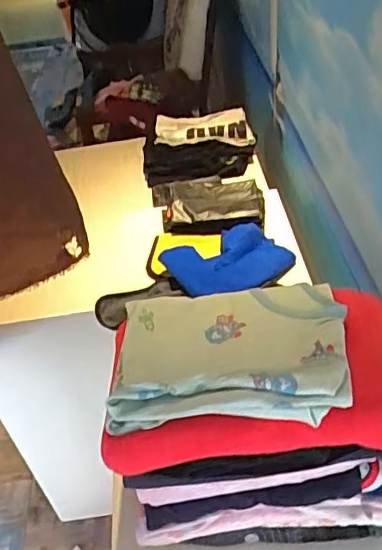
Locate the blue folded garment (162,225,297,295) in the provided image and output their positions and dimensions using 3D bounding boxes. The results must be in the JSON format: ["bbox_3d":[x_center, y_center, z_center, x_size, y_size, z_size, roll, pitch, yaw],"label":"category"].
[{"bbox_3d":[0.052,-0.026,0.828,0.195,0.070,0.091,-3,41,5],"label":"blue folded garment"}]

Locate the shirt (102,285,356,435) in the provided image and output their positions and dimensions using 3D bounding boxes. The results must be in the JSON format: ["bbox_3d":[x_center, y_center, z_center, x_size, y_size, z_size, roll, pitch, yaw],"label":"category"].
[{"bbox_3d":[0.031,0.062,0.500,0.205,0.046,0.162,1,41,9],"label":"shirt"}]

